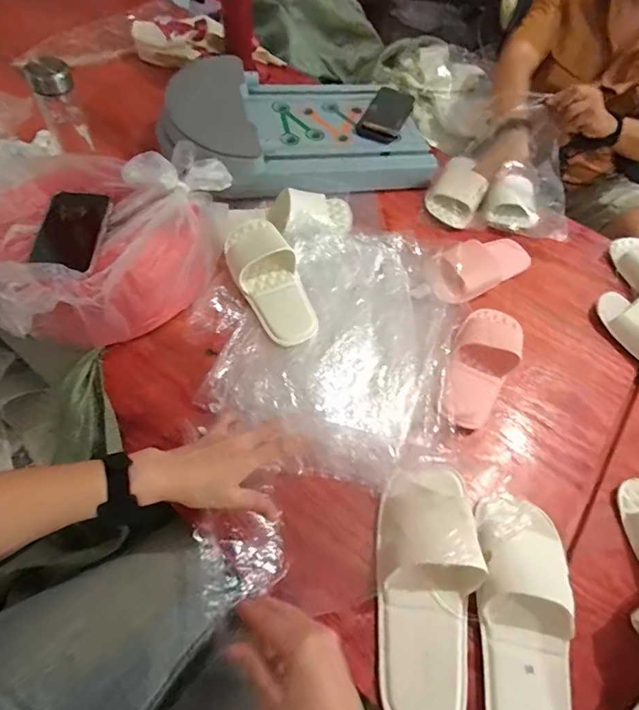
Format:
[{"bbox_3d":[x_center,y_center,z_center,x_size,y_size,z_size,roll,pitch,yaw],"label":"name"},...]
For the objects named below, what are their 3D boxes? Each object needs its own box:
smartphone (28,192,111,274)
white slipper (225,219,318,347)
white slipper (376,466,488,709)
[{"bbox_3d":[-0.341,-0.173,0.599,0.076,0.013,0.163,4,56,-13],"label":"smartphone"},{"bbox_3d":[-0.080,-0.127,0.703,0.097,0.051,0.241,-20,63,-19],"label":"white slipper"},{"bbox_3d":[0.129,0.263,0.499,0.116,0.056,0.273,4,59,-5],"label":"white slipper"}]

